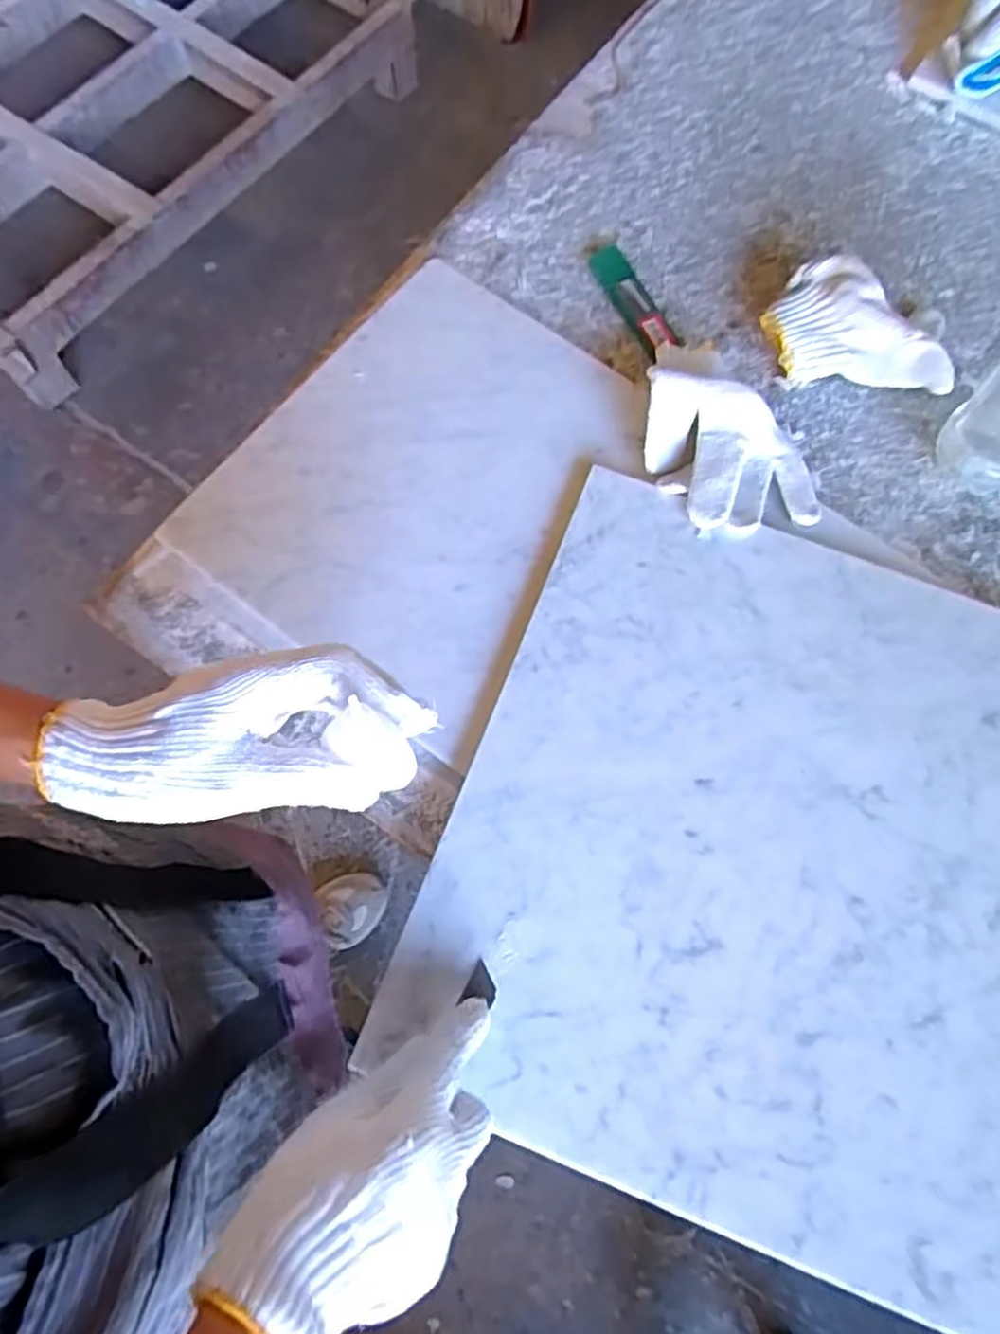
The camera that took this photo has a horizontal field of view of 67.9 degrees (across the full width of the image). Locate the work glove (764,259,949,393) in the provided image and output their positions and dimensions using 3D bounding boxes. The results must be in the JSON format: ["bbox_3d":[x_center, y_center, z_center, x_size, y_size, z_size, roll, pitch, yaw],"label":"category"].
[{"bbox_3d":[0.264,-0.250,0.544,0.136,0.049,0.076,6,72,0],"label":"work glove"}]

